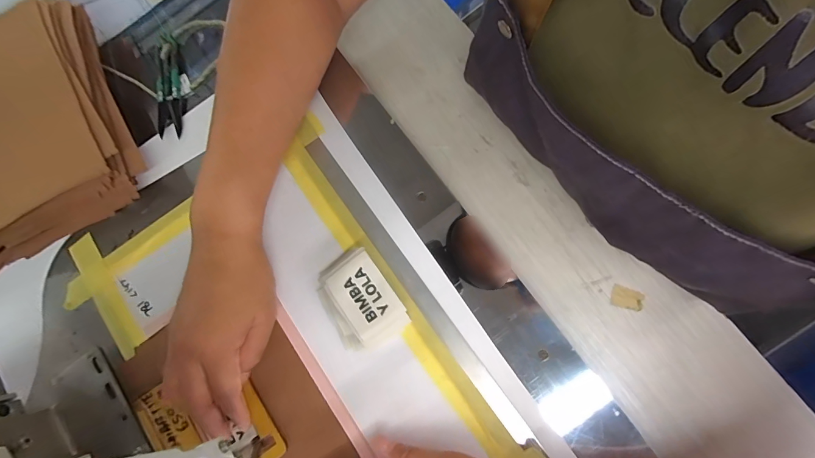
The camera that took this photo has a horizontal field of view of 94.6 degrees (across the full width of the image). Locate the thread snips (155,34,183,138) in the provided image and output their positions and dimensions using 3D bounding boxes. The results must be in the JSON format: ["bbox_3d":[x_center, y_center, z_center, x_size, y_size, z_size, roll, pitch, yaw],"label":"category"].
[{"bbox_3d":[-0.230,-0.138,0.360,0.023,0.015,0.097,-8,80,6],"label":"thread snips"}]

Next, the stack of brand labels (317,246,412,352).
[{"bbox_3d":[-0.041,0.056,0.303,0.057,0.026,0.078,-31,79,1],"label":"stack of brand labels"}]

